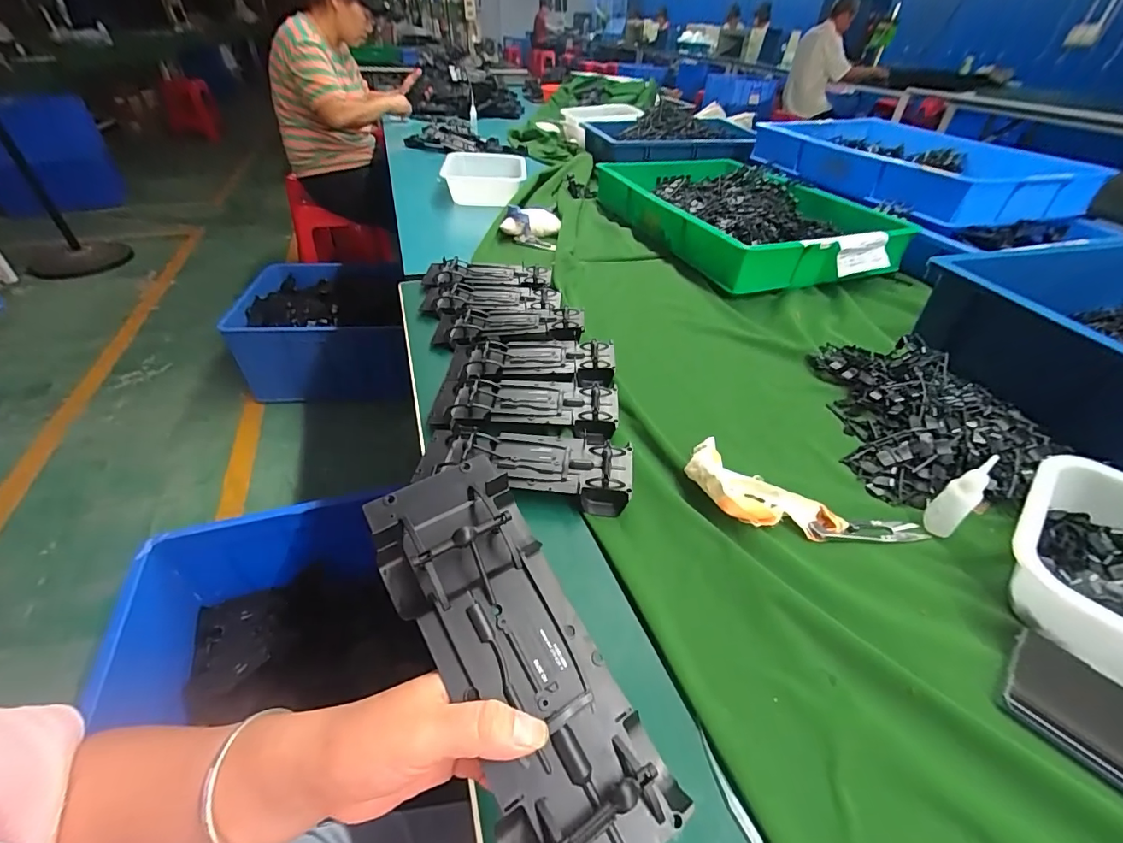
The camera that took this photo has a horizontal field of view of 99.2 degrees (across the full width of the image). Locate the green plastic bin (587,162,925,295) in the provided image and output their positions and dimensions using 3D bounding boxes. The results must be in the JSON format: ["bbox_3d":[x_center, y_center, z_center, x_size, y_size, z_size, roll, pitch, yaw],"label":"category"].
[{"bbox_3d":[0.325,-0.417,0.936,0.356,0.088,0.600,-14,44,-18],"label":"green plastic bin"}]

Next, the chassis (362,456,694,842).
[{"bbox_3d":[-0.025,0.106,0.225,0.072,0.035,0.190,-23,64,-27],"label":"chassis"}]

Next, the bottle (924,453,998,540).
[{"bbox_3d":[0.337,0.062,0.403,0.024,0.074,0.032,29,48,27],"label":"bottle"}]

